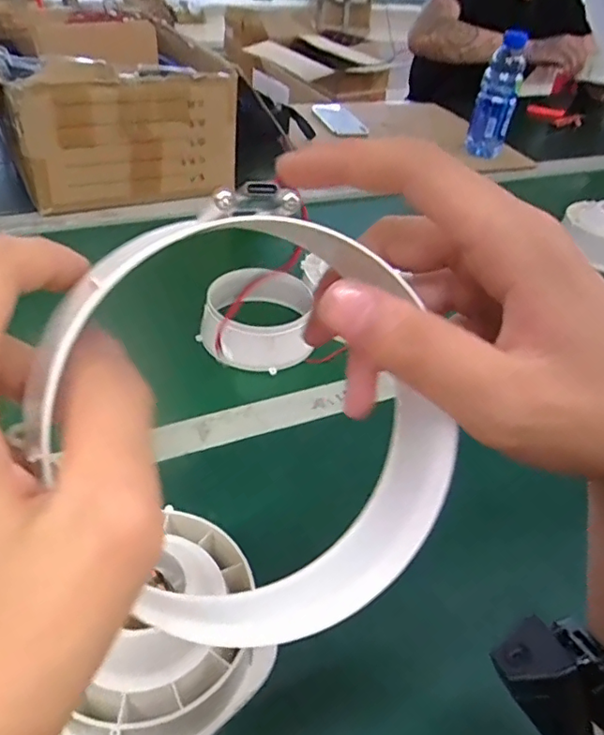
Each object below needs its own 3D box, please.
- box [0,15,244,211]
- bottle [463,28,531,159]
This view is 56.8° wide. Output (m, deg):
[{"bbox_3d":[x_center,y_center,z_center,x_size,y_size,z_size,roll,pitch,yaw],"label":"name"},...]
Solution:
[{"bbox_3d":[-0.262,-0.371,0.804,0.288,0.176,0.191,-15,46,-24],"label":"box"},{"bbox_3d":[0.367,-0.507,1.048,0.073,0.206,0.075,14,42,8],"label":"bottle"}]

